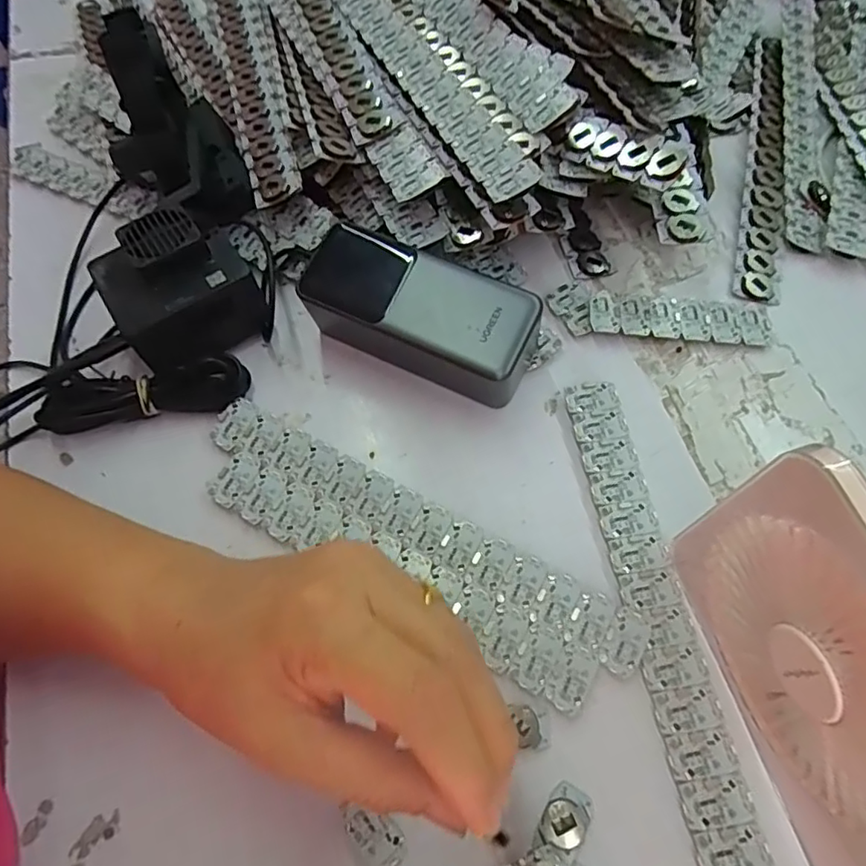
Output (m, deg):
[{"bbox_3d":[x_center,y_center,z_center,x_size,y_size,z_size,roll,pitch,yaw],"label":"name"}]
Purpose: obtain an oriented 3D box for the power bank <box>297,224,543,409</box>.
[{"bbox_3d":[-0.010,-0.063,0.332,0.129,0.055,0.058,26,69,13],"label":"power bank"}]

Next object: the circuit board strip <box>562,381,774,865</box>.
[{"bbox_3d":[0.109,0.086,0.285,0.030,0.004,0.247,-9,65,-2],"label":"circuit board strip"}]

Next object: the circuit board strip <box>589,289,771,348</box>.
[{"bbox_3d":[0.150,-0.070,0.357,0.108,0.004,0.029,6,72,0],"label":"circuit board strip"}]

